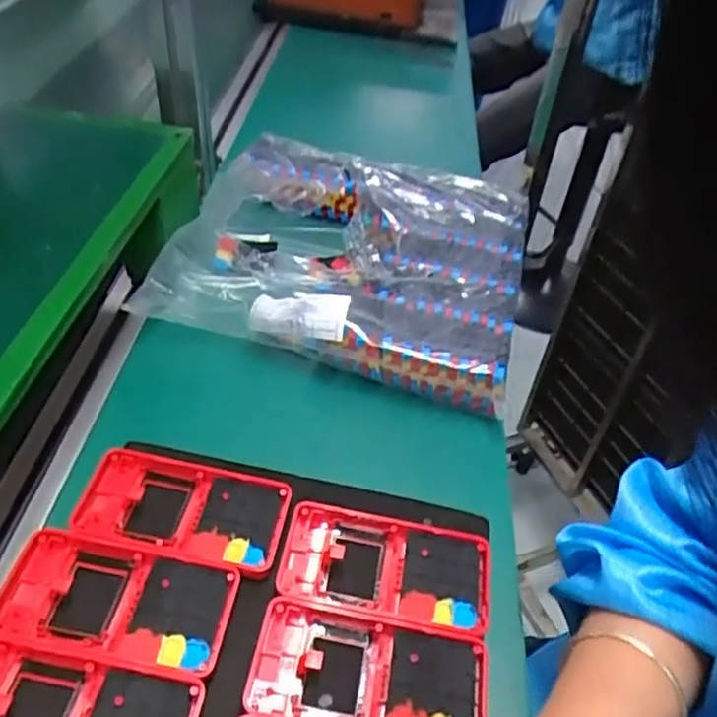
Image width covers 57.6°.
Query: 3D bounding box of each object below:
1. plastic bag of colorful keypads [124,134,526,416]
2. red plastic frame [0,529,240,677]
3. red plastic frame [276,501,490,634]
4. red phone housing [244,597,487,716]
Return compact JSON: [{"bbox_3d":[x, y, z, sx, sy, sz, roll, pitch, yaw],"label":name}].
[{"bbox_3d":[-0.002,-0.106,0.590,0.295,0.084,0.279,12,41,10],"label":"plastic bag of colorful keypads"},{"bbox_3d":[-0.133,0.131,0.355,0.122,0.011,0.061,10,44,3],"label":"red plastic frame"},{"bbox_3d":[0.017,0.121,0.385,0.122,0.010,0.061,11,44,3],"label":"red plastic frame"},{"bbox_3d":[0.005,0.169,0.345,0.120,0.015,0.061,10,44,3],"label":"red phone housing"}]

